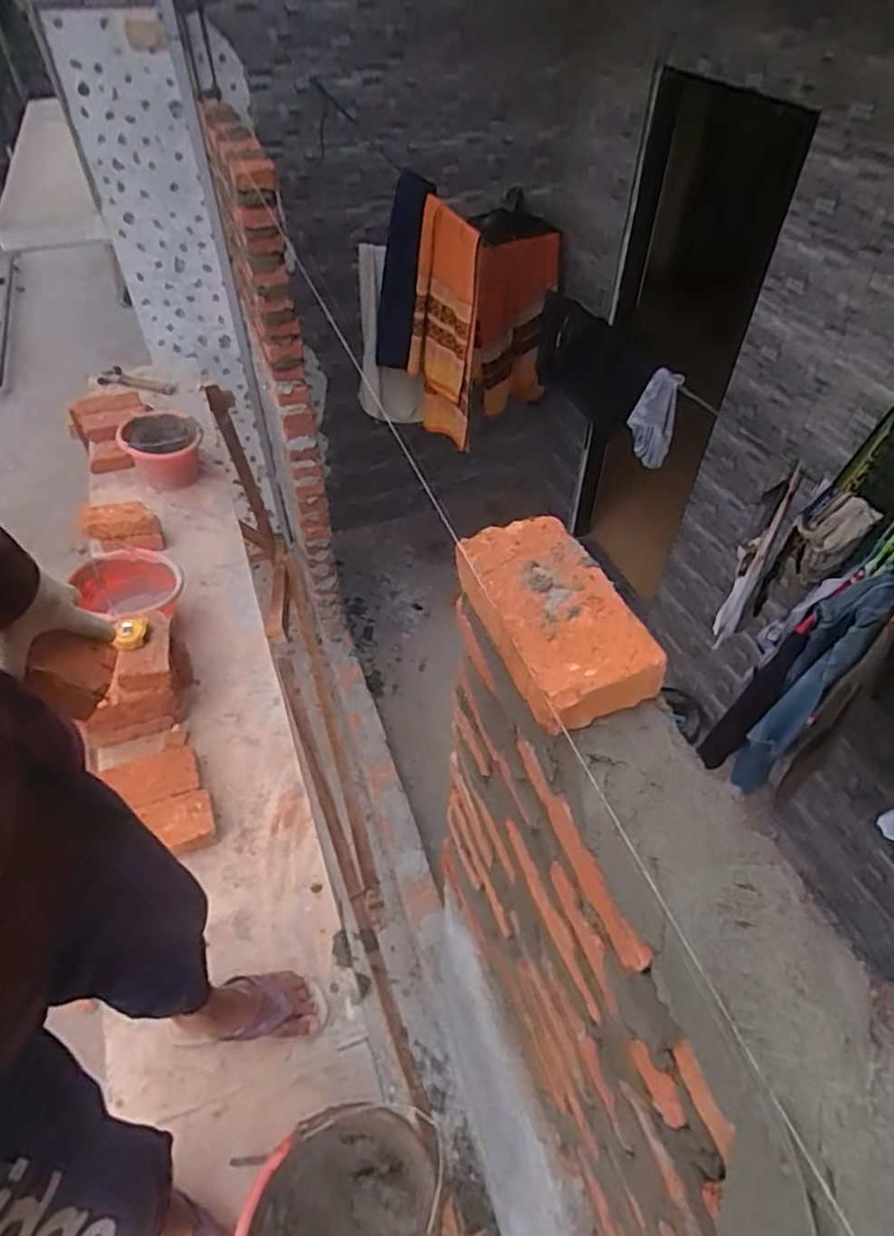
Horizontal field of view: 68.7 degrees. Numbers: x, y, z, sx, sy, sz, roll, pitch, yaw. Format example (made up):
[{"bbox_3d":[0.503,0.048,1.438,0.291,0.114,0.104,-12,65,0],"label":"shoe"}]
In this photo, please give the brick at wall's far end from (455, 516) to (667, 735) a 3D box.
[{"bbox_3d":[0.083,-0.005,0.534,0.107,0.042,0.190,-18,51,-16],"label":"brick at wall's far end"}]

